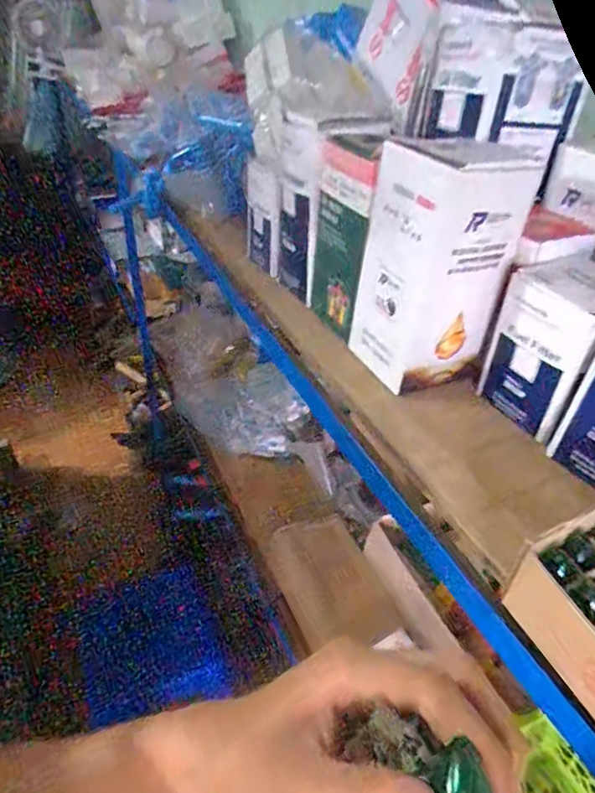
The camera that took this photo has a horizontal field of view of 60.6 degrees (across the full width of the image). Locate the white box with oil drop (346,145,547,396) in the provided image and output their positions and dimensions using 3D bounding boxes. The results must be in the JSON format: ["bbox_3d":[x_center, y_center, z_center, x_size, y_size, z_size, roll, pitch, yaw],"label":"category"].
[{"bbox_3d":[0.129,-0.125,0.489,0.104,0.211,0.102,-16,43,-24],"label":"white box with oil drop"}]

